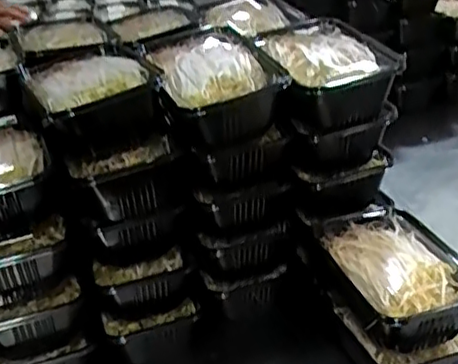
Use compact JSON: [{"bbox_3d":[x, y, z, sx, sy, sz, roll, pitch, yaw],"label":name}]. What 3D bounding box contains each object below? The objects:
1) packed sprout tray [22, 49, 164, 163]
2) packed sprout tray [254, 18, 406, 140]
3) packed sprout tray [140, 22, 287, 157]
[{"bbox_3d":[-0.142,-0.081,0.666,0.118,0.070,0.182,-15,29,-19],"label":"packed sprout tray"},{"bbox_3d":[0.105,-0.119,0.722,0.131,0.072,0.180,-8,27,-6],"label":"packed sprout tray"},{"bbox_3d":[-0.028,-0.102,0.694,0.119,0.079,0.179,-13,28,-16],"label":"packed sprout tray"}]

